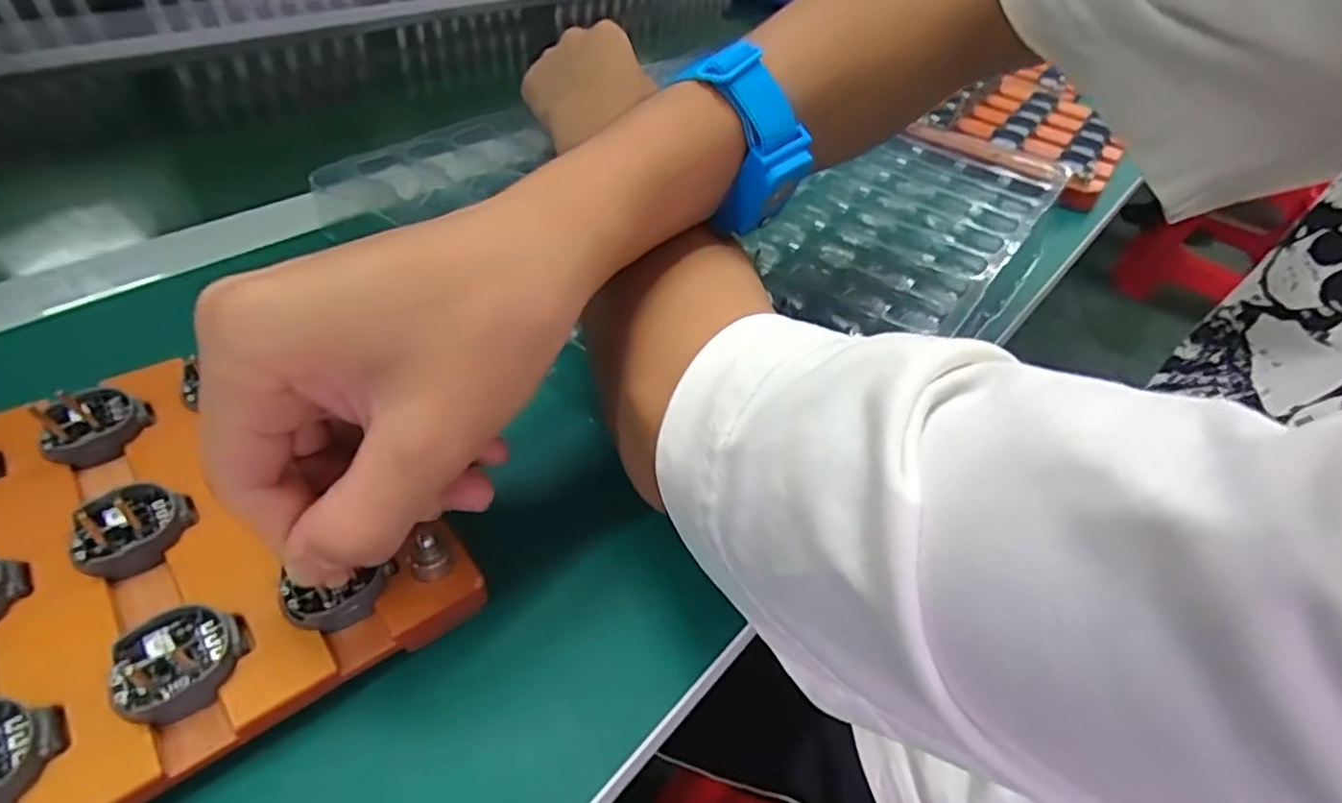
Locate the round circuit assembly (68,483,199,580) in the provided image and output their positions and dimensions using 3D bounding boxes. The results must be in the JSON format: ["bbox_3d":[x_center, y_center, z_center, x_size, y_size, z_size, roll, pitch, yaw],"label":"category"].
[{"bbox_3d":[-0.159,0.037,0.195,0.026,0.009,0.028,4,44,-3],"label":"round circuit assembly"}]

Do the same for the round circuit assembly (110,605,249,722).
[{"bbox_3d":[-0.127,0.067,0.170,0.028,0.008,0.025,-9,46,-16],"label":"round circuit assembly"}]

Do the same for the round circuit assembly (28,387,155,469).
[{"bbox_3d":[-0.191,0.006,0.218,0.027,0.016,0.027,4,44,-3],"label":"round circuit assembly"}]

